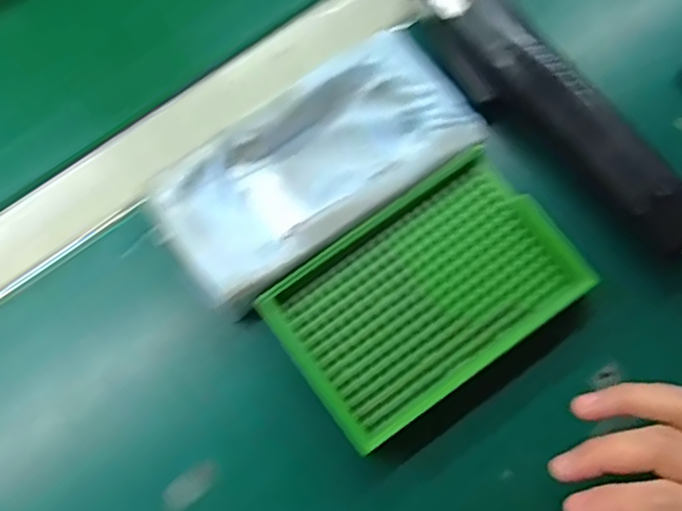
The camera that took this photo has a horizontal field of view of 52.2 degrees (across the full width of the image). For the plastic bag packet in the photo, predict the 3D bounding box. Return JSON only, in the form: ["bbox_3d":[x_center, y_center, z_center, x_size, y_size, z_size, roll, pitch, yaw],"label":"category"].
[{"bbox_3d":[-0.013,-0.048,0.357,0.161,0.018,0.077,-35,76,-8],"label":"plastic bag packet"}]

